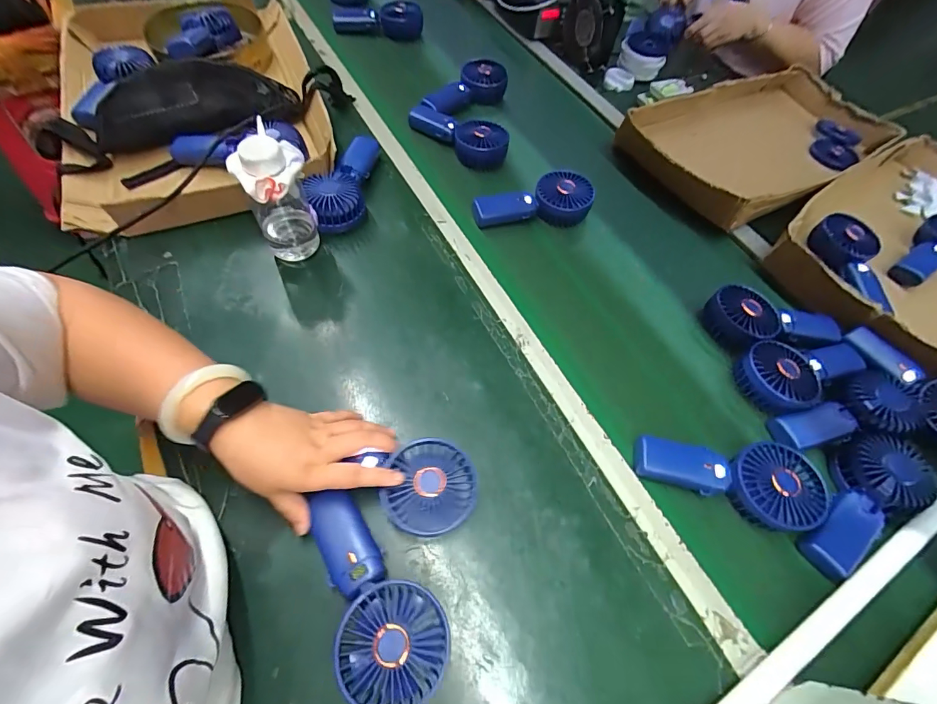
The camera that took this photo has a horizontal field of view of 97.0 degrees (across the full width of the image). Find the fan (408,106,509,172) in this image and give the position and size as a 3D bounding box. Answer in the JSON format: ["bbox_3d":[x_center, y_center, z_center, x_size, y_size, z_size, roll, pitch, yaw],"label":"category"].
[{"bbox_3d":[-0.012,-0.371,0.722,0.170,0.062,0.091,38,62,16],"label":"fan"}]

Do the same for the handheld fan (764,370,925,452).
[{"bbox_3d":[0.459,0.075,0.498,0.188,0.038,0.078,-14,61,-15],"label":"handheld fan"}]

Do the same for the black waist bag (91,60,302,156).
[{"bbox_3d":[-0.395,-0.363,0.607,0.273,0.088,0.106,-9,60,-12],"label":"black waist bag"}]

